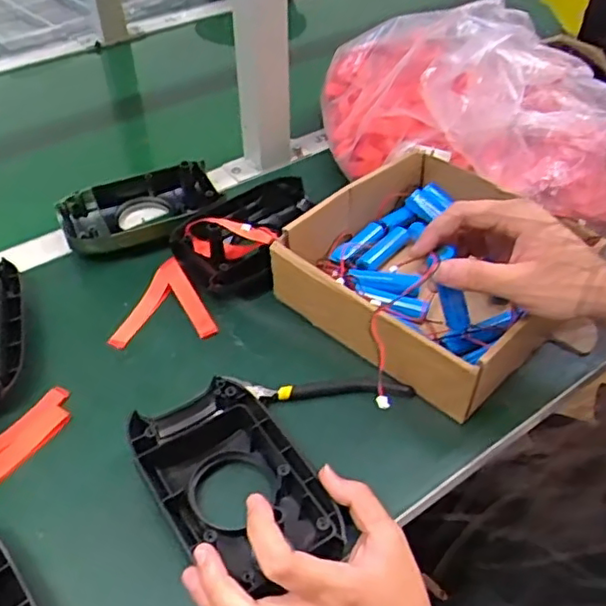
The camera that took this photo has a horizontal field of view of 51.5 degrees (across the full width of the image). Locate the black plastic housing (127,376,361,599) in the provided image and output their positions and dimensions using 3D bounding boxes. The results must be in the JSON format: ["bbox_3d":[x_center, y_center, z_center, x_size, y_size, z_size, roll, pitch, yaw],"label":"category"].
[{"bbox_3d":[-0.045,0.120,0.423,0.098,0.041,0.153,-28,53,-24],"label":"black plastic housing"}]

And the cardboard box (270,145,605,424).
[{"bbox_3d":[0.119,-0.029,0.555,0.222,0.072,0.213,35,54,29],"label":"cardboard box"}]

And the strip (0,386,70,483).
[{"bbox_3d":[-0.218,0.106,0.468,0.032,0.004,0.109,27,51,24],"label":"strip"}]

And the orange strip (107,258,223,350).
[{"bbox_3d":[-0.131,0.001,0.562,0.087,0.018,0.086,-14,47,-13],"label":"orange strip"}]

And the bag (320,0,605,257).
[{"bbox_3d":[0.199,-0.210,0.648,0.383,0.135,0.213,23,49,21],"label":"bag"}]

